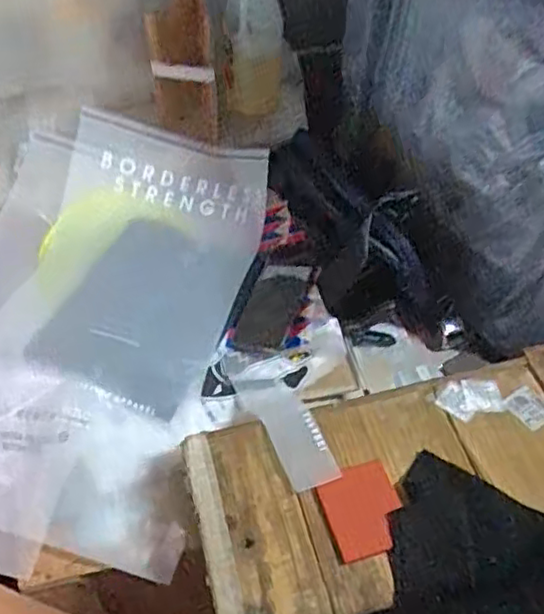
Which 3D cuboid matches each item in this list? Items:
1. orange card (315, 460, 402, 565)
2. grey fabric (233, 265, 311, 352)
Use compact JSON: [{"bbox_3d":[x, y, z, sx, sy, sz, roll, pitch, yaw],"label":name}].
[{"bbox_3d":[0.091,0.202,0.654,0.074,0.010,0.089,-12,51,-12],"label":"orange card"},{"bbox_3d":[0.000,0.000,0.874,0.077,0.006,0.129,10,65,30],"label":"grey fabric"}]

